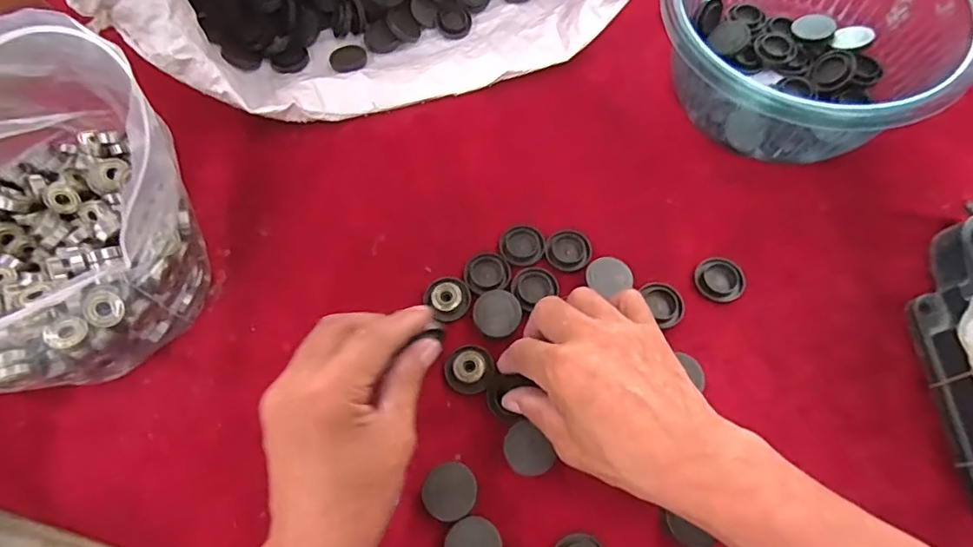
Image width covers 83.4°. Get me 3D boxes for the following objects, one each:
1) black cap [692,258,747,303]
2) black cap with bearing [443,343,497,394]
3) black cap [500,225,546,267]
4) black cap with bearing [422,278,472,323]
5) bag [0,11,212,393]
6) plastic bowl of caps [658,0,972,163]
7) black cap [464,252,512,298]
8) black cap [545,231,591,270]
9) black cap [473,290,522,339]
[{"bbox_3d":[0.165,0.004,0.385,0.034,0.005,0.031,-1,65,2],"label":"black cap"},{"bbox_3d":[-0.012,0.064,0.367,0.032,0.008,0.032,-1,65,2],"label":"black cap with bearing"},{"bbox_3d":[0.027,-0.021,0.399,0.032,0.010,0.028,-12,65,-3],"label":"black cap"},{"bbox_3d":[-0.027,0.018,0.388,0.030,0.006,0.032,-1,65,2],"label":"black cap with bearing"},{"bbox_3d":[-0.277,-0.034,0.323,0.199,0.193,0.175,-35,68,-13],"label":"bag"},{"bbox_3d":[0.236,-0.173,0.420,0.199,0.090,0.194,-1,65,2],"label":"plastic bowl of caps"},{"bbox_3d":[0.000,-0.001,0.397,0.033,0.004,0.031,-1,65,2],"label":"black cap"},{"bbox_3d":[0.061,-0.018,0.401,0.033,0.011,0.030,-1,65,2],"label":"black cap"},{"bbox_3d":[0.008,0.028,0.378,0.032,0.008,0.032,-1,65,2],"label":"black cap"}]

